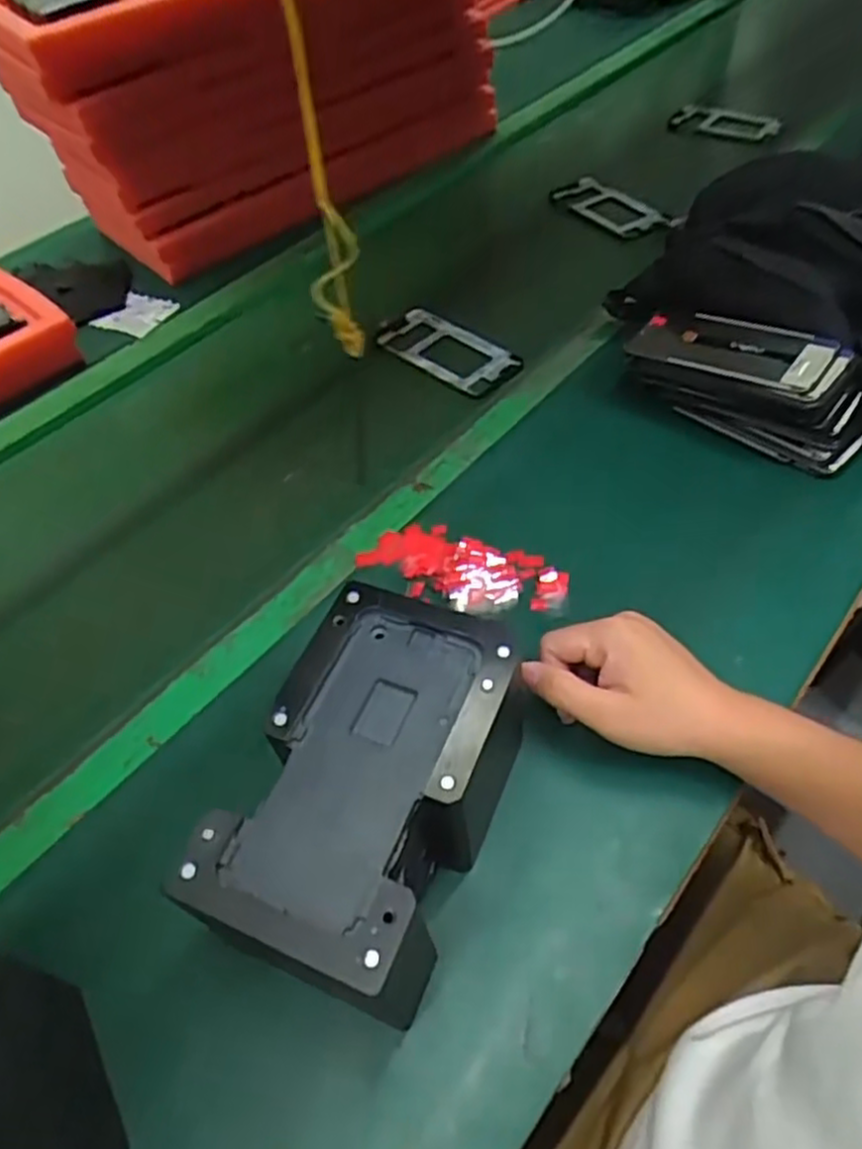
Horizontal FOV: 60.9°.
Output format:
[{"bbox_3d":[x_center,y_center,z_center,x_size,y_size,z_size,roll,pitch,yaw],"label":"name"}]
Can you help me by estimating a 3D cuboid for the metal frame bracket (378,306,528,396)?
[{"bbox_3d":[0.015,-0.230,0.750,0.152,0.014,0.074,32,61,26],"label":"metal frame bracket"}]

